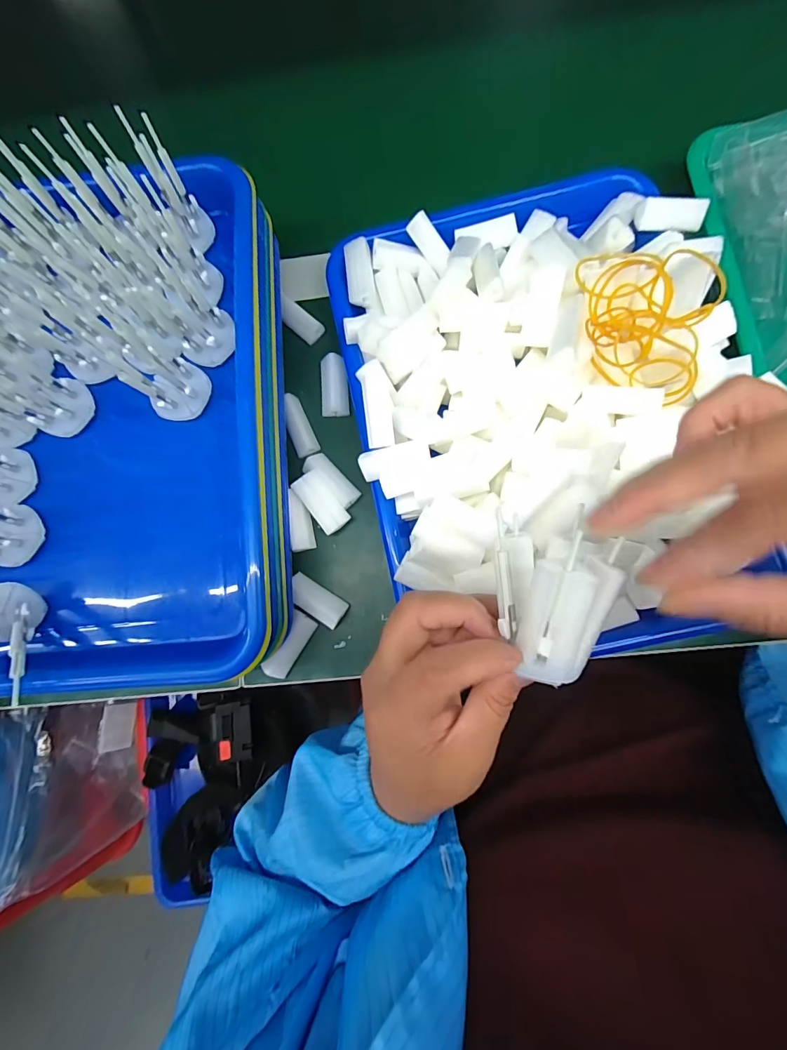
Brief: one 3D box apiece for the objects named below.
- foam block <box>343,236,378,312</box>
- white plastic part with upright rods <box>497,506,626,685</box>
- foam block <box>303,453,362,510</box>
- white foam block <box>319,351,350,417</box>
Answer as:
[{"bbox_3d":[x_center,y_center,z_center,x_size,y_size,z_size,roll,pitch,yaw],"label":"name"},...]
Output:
[{"bbox_3d":[-0.025,-0.185,0.314,0.019,0.012,0.048,-8,94,3],"label":"foam block"},{"bbox_3d":[0.065,0.029,0.180,0.046,0.035,0.065,9,111,16],"label":"white plastic part with upright rods"},{"bbox_3d":[-0.045,-0.034,0.314,0.045,0.013,0.018,43,87,9],"label":"foam block"},{"bbox_3d":[-0.045,-0.107,0.325,0.021,0.012,0.046,-4,82,4],"label":"white foam block"}]

